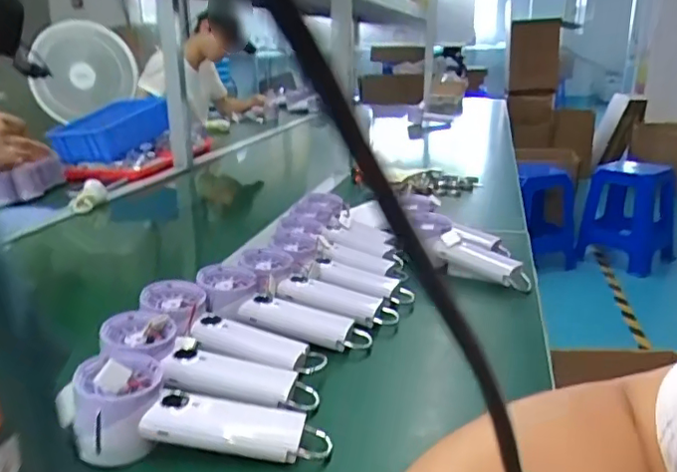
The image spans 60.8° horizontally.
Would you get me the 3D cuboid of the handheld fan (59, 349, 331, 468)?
[{"bbox_3d":[-0.107,0.140,0.443,0.193,0.059,0.061,12,18,-2],"label":"handheld fan"}]

